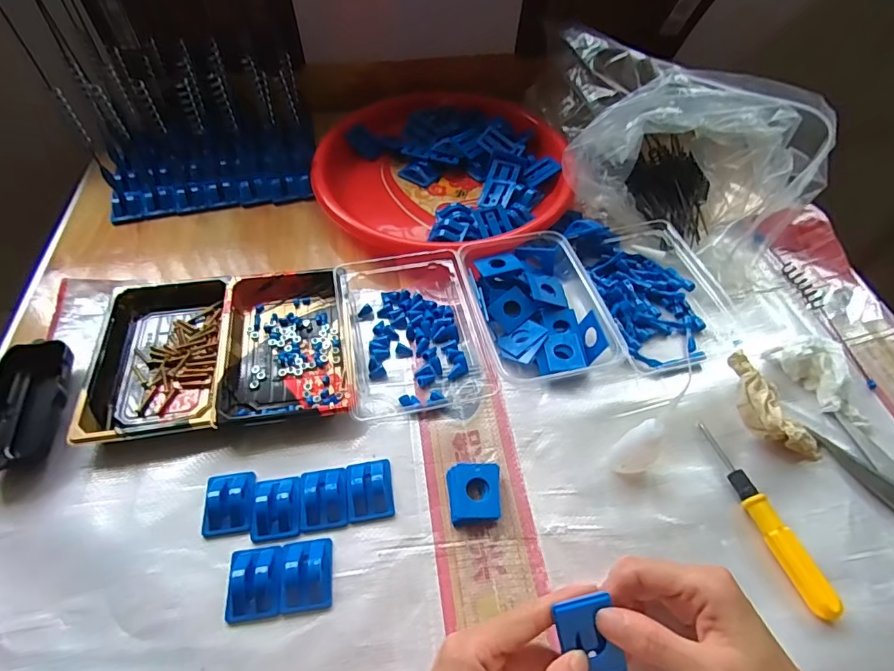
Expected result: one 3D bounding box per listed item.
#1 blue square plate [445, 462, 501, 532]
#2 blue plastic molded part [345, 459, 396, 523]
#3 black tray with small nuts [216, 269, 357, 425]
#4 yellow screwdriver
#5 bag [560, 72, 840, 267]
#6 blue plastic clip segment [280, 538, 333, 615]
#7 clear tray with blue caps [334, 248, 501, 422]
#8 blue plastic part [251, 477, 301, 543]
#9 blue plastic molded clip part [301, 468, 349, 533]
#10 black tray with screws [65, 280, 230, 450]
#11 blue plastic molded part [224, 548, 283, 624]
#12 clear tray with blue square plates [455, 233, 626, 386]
[{"bbox_3d":[0.021,0.118,0.370,0.039,0.013,0.043,-5,53,-5],"label":"blue square plate"},{"bbox_3d":[-0.058,0.114,0.372,0.033,0.014,0.044,-8,54,-7],"label":"blue plastic molded part"},{"bbox_3d":[-0.145,0.008,0.439,0.105,0.021,0.161,-11,54,-9],"label":"black tray with small nuts"},{"bbox_3d":[0.226,0.126,0.356,0.014,0.020,0.140,-14,55,-11],"label":"yellow screwdriver"},{"bbox_3d":[0.257,-0.181,0.516,0.172,0.116,0.195,-30,59,-21],"label":"bag"},{"bbox_3d":[-0.096,0.160,0.334,0.033,0.015,0.045,-7,54,-6],"label":"blue plastic clip segment"},{"bbox_3d":[-0.033,-0.011,0.450,0.122,0.031,0.164,-11,54,-9],"label":"clear tray with blue caps"},{"bbox_3d":[-0.124,0.123,0.358,0.034,0.012,0.044,-6,53,-5],"label":"blue plastic part"},{"bbox_3d":[-0.091,0.120,0.367,0.034,0.012,0.043,-8,54,-7],"label":"blue plastic molded clip part"},{"bbox_3d":[-0.247,0.016,0.430,0.108,0.022,0.159,-6,54,-6],"label":"black tray with screws"},{"bbox_3d":[-0.129,0.165,0.331,0.037,0.013,0.044,-7,54,-6],"label":"blue plastic molded part"},{"bbox_3d":[0.083,-0.033,0.463,0.115,0.036,0.152,-16,55,-12],"label":"clear tray with blue square plates"}]

